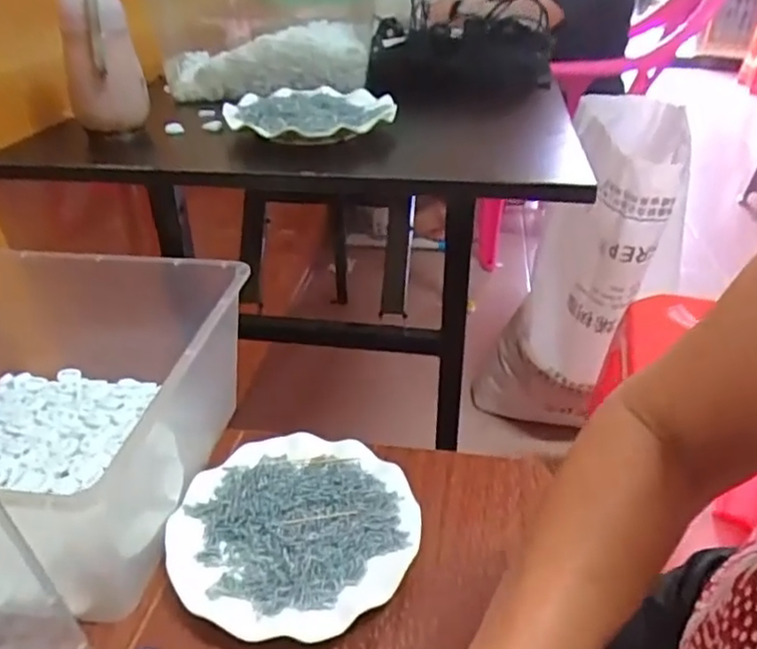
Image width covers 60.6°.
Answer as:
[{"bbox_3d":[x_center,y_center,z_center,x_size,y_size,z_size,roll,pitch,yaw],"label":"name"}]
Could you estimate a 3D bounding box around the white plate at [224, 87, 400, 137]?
[{"bbox_3d":[-0.077,-0.234,0.705,0.158,0.021,0.168,0,32,0],"label":"white plate"}]

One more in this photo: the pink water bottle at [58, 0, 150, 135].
[{"bbox_3d":[-0.287,-0.274,0.673,0.075,0.142,0.062,-13,34,-20],"label":"pink water bottle"}]

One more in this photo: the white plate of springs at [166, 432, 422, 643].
[{"bbox_3d":[-0.065,0.152,0.493,0.175,0.023,0.170,0,32,0],"label":"white plate of springs"}]

